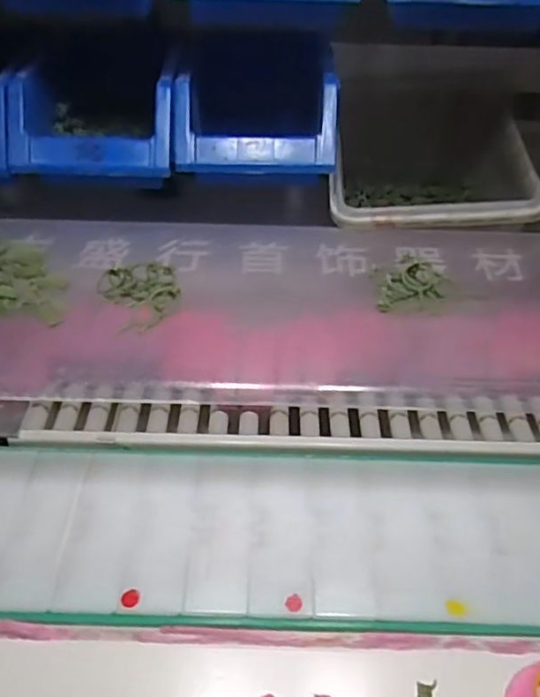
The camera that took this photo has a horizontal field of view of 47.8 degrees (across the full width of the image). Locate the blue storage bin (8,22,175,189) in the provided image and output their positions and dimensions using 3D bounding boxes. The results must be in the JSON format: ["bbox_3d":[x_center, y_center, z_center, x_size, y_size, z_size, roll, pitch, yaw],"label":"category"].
[{"bbox_3d":[-0.139,-0.197,0.501,0.125,0.070,0.144,0,43,-2],"label":"blue storage bin"}]

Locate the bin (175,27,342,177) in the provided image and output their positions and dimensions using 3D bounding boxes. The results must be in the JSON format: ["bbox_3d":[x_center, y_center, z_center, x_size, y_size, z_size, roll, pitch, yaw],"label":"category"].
[{"bbox_3d":[-0.015,-0.200,0.505,0.122,0.068,0.156,-2,43,-4],"label":"bin"}]

